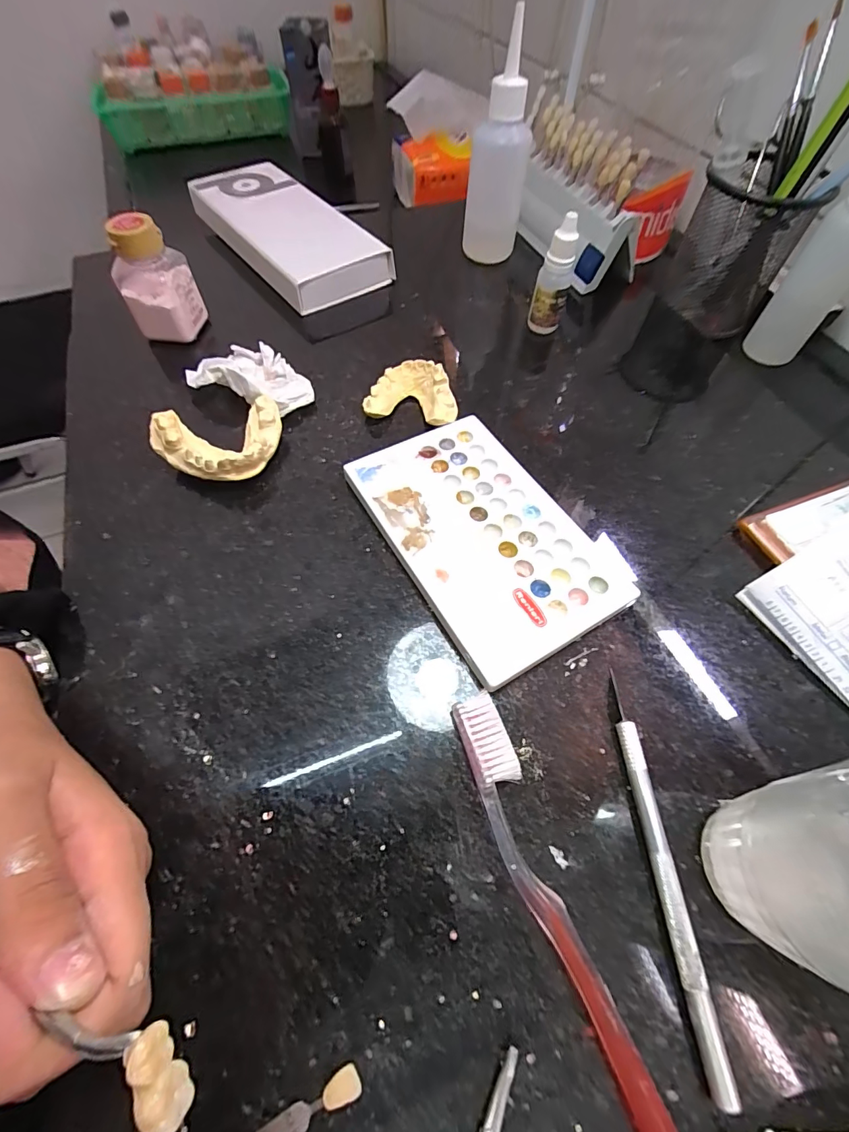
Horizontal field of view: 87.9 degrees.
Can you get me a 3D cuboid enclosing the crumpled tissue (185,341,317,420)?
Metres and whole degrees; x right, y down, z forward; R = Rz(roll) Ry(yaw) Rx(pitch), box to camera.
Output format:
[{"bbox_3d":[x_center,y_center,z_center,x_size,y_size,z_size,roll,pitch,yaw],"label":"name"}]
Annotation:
[{"bbox_3d":[-0.116,-0.130,0.303,0.079,0.027,0.045,16,61,9],"label":"crumpled tissue"}]

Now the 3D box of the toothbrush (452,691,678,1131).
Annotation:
[{"bbox_3d":[0.052,0.137,0.155,0.019,0.012,0.186,-18,61,-10],"label":"toothbrush"}]

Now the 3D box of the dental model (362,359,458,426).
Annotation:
[{"bbox_3d":[-0.005,-0.116,0.296,0.060,0.018,0.046,16,61,9],"label":"dental model"}]

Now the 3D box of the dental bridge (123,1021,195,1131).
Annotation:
[{"bbox_3d":[-0.057,0.111,0.095,0.007,0.010,0.018,-25,63,-14],"label":"dental bridge"}]

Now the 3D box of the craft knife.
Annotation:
[{"bbox_3d":[0.091,0.112,0.172,0.009,0.009,0.131,-2,60,-1],"label":"craft knife"}]

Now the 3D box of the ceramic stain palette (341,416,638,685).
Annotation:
[{"bbox_3d":[0.031,-0.018,0.246,0.094,0.012,0.151,-27,63,-15],"label":"ceramic stain palette"}]

